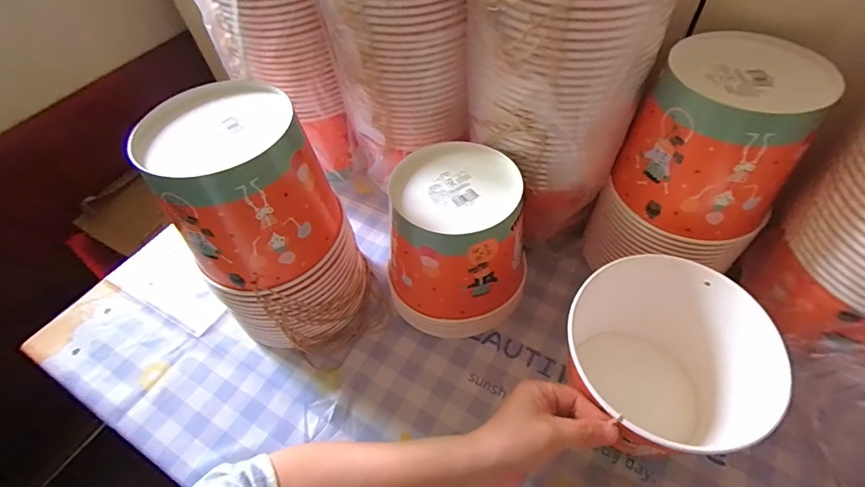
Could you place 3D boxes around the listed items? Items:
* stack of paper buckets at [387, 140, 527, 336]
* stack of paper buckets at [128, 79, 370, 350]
[{"bbox_3d":[0.029,0.006,0.477,0.148,0.177,0.142,6,53,9],"label":"stack of paper buckets"},{"bbox_3d":[-0.171,-0.008,0.442,0.148,0.256,0.146,36,62,27],"label":"stack of paper buckets"}]

